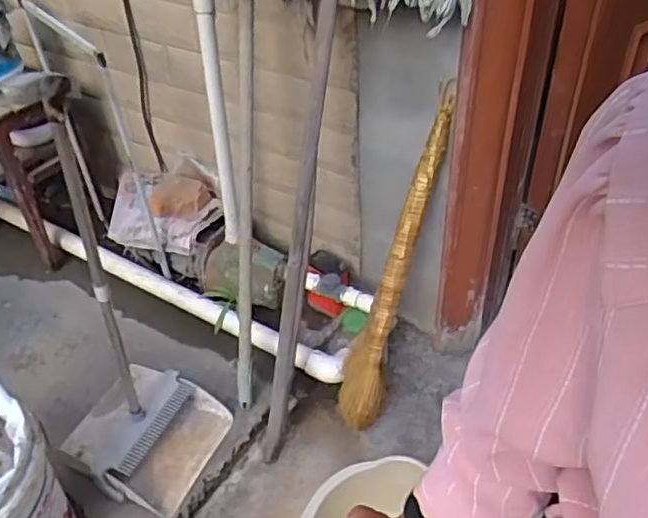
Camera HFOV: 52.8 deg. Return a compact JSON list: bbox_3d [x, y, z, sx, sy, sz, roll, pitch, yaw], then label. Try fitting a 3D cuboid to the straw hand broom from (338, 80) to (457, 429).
[{"bbox_3d":[0.140,0.010,1.224,0.080,0.643,0.075,21,14,23],"label":"straw hand broom"}]

